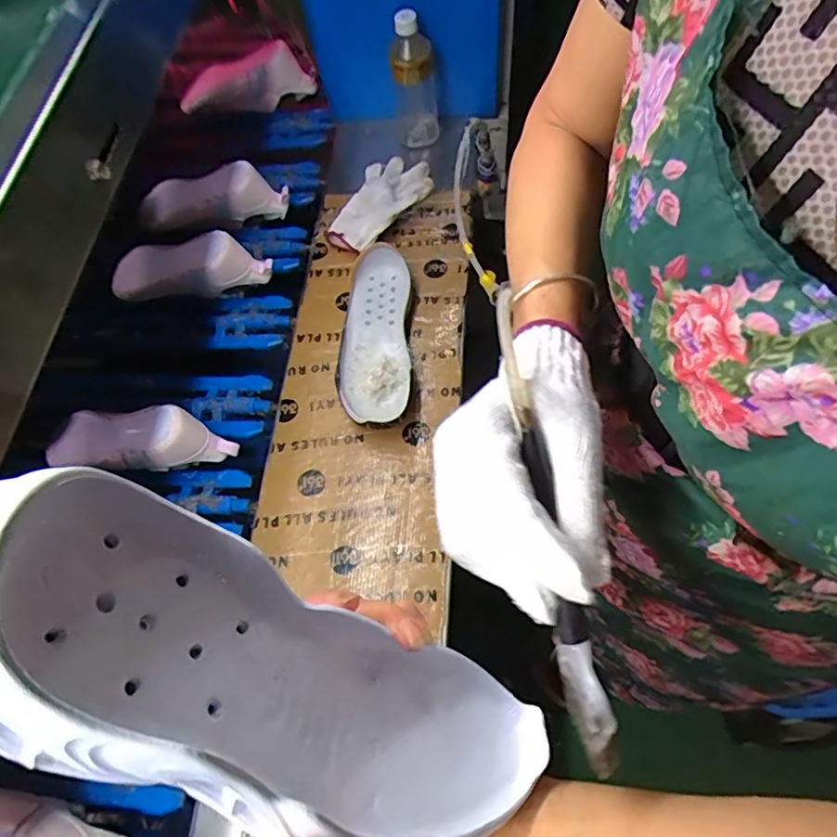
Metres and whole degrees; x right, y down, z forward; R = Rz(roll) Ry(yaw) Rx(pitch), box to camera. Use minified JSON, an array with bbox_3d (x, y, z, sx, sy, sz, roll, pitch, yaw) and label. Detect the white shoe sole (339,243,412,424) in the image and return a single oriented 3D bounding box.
[{"bbox_3d":[-0.054,-0.102,0.704,0.085,0.055,0.246,-2,65,2],"label":"white shoe sole"}]

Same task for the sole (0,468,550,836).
[{"bbox_3d":[-0.044,0.103,0.208,0.057,0.251,0.074,-3,55,50],"label":"sole"}]

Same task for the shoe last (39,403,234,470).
[{"bbox_3d":[-0.349,0.025,0.678,0.229,0.090,0.078,2,65,4],"label":"shoe last"}]

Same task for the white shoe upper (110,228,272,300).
[{"bbox_3d":[-0.320,-0.214,0.758,0.226,0.073,0.076,1,65,4],"label":"white shoe upper"}]

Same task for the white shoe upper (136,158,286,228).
[{"bbox_3d":[-0.299,-0.321,0.790,0.212,0.081,0.070,-8,65,0],"label":"white shoe upper"}]

